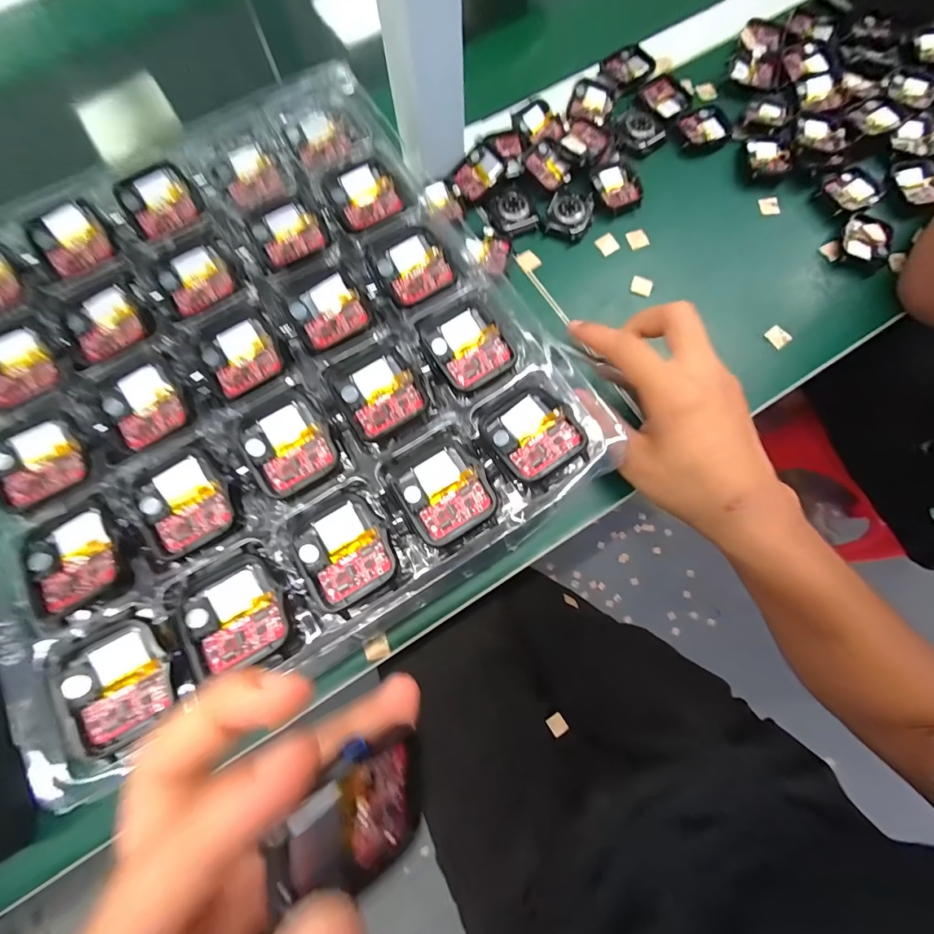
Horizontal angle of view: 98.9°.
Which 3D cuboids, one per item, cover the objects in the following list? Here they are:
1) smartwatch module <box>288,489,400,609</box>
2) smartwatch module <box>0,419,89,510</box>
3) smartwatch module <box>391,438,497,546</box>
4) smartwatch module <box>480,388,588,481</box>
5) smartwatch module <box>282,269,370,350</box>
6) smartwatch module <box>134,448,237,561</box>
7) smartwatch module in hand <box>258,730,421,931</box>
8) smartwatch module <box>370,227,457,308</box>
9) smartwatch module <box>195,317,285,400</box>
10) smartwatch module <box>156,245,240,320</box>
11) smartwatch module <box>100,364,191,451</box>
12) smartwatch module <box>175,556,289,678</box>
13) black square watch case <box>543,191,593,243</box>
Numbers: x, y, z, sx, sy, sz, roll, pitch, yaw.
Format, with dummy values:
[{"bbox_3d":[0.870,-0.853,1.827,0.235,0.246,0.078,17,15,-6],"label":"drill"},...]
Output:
[{"bbox_3d":[-0.053,0.033,0.170,0.036,0.004,0.046,-29,78,-6],"label":"smartwatch module"},{"bbox_3d":[-0.196,-0.005,0.181,0.032,0.009,0.040,-33,78,-7],"label":"smartwatch module"},{"bbox_3d":[-0.010,0.010,0.177,0.037,0.006,0.040,-33,78,-7],"label":"smartwatch module"},{"bbox_3d":[0.029,-0.016,0.179,0.036,0.008,0.038,-29,78,-6],"label":"smartwatch module"},{"bbox_3d":[-0.070,-0.079,0.201,0.035,0.004,0.039,-31,78,-6],"label":"smartwatch module"},{"bbox_3d":[-0.124,0.016,0.176,0.034,0.007,0.039,-32,78,-7],"label":"smartwatch module"},{"bbox_3d":[-0.029,0.092,0.104,0.010,0.042,0.036,3,96,44],"label":"smartwatch module in hand"},{"bbox_3d":[-0.029,-0.105,0.208,0.035,0.004,0.042,-30,78,-6],"label":"smartwatch module"},{"bbox_3d":[-0.110,-0.055,0.195,0.034,0.004,0.039,-34,78,-7],"label":"smartwatch module"},{"bbox_3d":[-0.141,-0.098,0.209,0.033,0.004,0.034,-34,78,-7],"label":"smartwatch module"},{"bbox_3d":[-0.151,-0.029,0.189,0.031,0.006,0.038,-37,78,-8],"label":"smartwatch module"},{"bbox_3d":[-0.094,0.059,0.160,0.035,0.006,0.041,-33,78,-7],"label":"smartwatch module"},{"bbox_3d":[0.084,-0.207,0.324,0.033,0.010,0.045,21,77,6],"label":"black square watch case"}]

